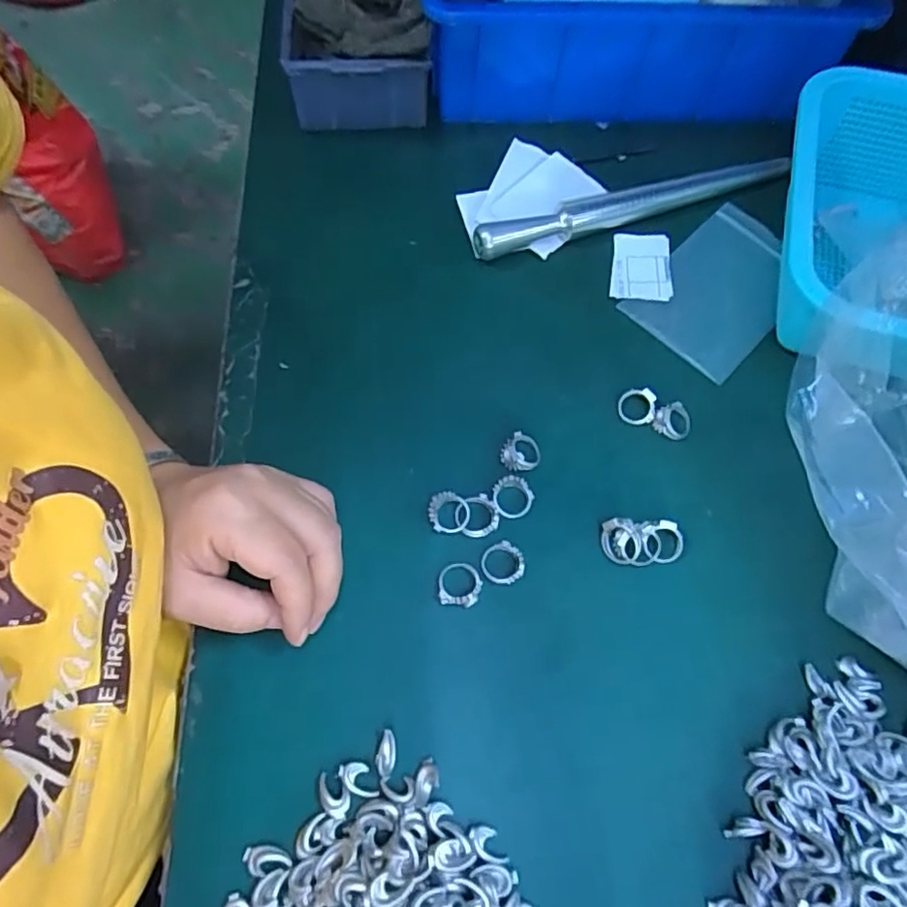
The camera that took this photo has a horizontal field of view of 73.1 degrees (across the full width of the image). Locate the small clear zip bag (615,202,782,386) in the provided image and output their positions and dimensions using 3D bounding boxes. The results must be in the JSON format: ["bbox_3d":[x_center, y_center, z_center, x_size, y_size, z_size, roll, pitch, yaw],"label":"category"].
[{"bbox_3d":[0.173,-0.105,0.393,0.078,0.009,0.118,42,72,13],"label":"small clear zip bag"}]

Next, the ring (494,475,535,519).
[{"bbox_3d":[0.032,0.023,0.332,0.022,0.004,0.022,1,68,-3],"label":"ring"}]

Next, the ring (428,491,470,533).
[{"bbox_3d":[-0.002,0.031,0.326,0.022,0.007,0.021,1,68,-3],"label":"ring"}]

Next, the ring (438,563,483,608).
[{"bbox_3d":[0.003,0.067,0.313,0.022,0.006,0.022,1,68,-3],"label":"ring"}]

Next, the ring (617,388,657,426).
[{"bbox_3d":[0.107,-0.027,0.357,0.021,0.009,0.022,-1,80,17],"label":"ring"}]

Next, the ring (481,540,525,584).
[{"bbox_3d":[0.026,0.057,0.318,0.022,0.008,0.022,1,68,-3],"label":"ring"}]

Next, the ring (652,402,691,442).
[{"bbox_3d":[0.127,-0.019,0.353,0.022,0.008,0.020,1,68,-3],"label":"ring"}]

